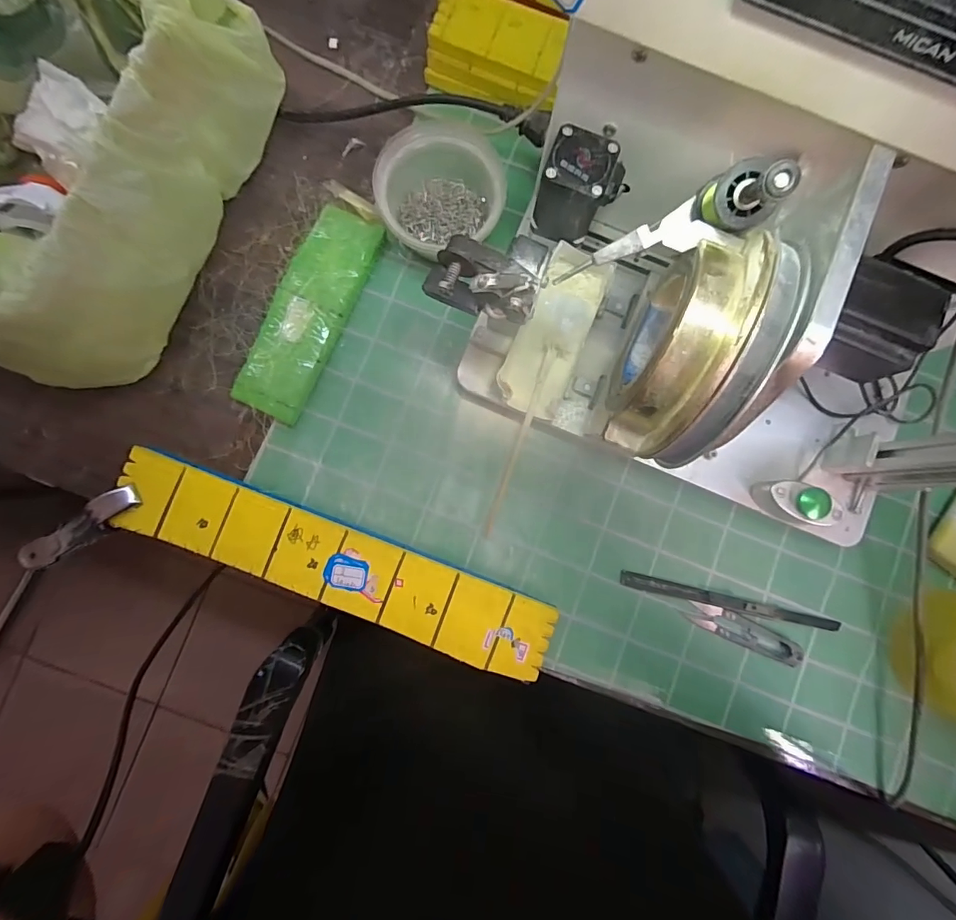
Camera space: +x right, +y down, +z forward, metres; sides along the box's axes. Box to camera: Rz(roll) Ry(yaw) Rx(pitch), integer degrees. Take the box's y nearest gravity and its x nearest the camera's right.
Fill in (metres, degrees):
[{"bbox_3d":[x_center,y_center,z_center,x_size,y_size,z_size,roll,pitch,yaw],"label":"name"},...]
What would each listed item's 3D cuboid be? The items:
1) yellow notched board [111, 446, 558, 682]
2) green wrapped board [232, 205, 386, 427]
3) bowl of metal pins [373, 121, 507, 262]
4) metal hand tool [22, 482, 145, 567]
[{"bbox_3d":[-0.108,0.079,0.349,0.335,0.007,0.060,20,84,1],"label":"yellow notched board"},{"bbox_3d":[-0.140,-0.122,0.383,0.059,0.014,0.180,24,86,1],"label":"green wrapped board"},{"bbox_3d":[-0.029,-0.210,0.373,0.095,0.058,0.098,0,86,-1],"label":"bowl of metal pins"},{"bbox_3d":[-0.310,0.053,0.361,0.116,0.022,0.022,-29,87,14],"label":"metal hand tool"}]

